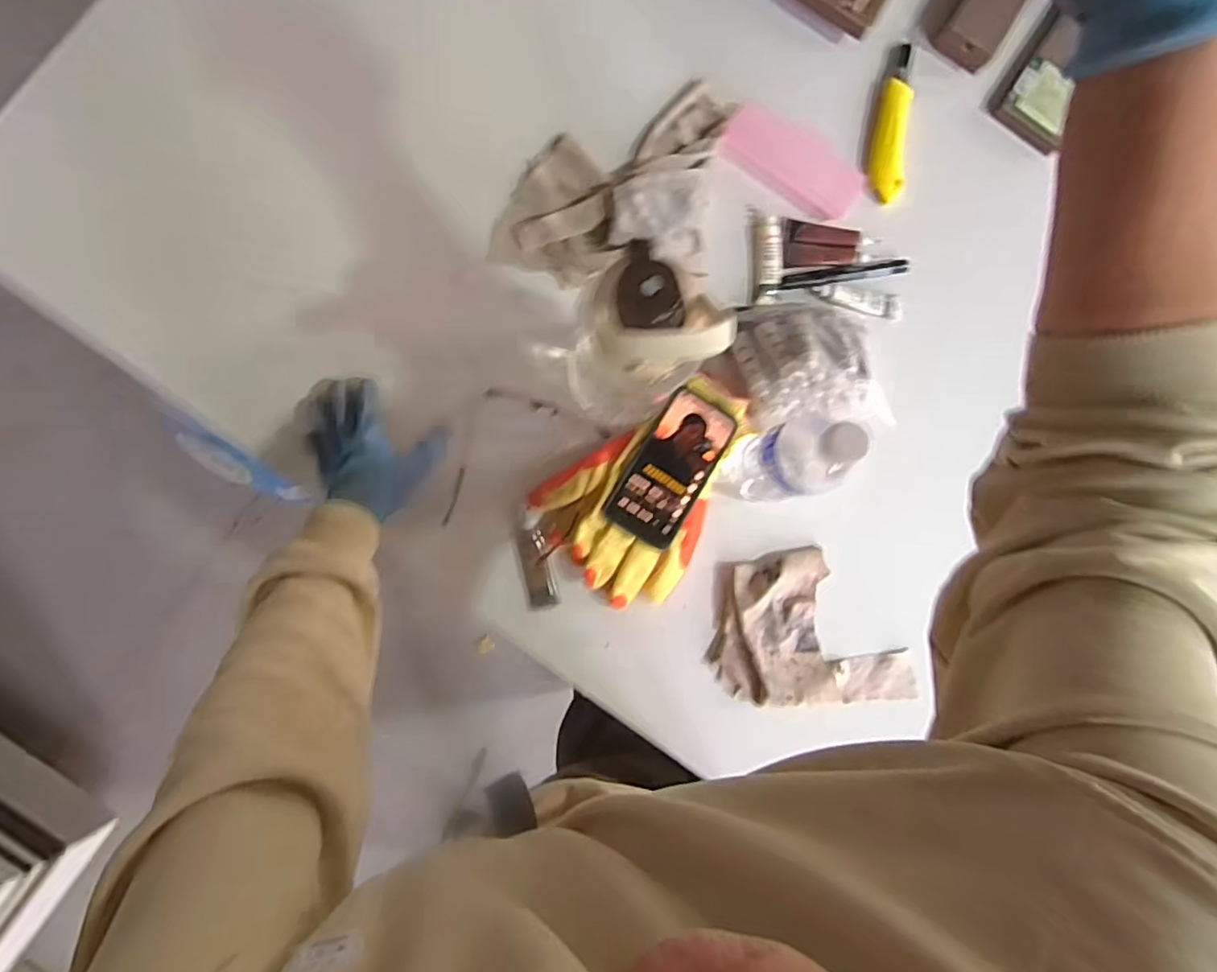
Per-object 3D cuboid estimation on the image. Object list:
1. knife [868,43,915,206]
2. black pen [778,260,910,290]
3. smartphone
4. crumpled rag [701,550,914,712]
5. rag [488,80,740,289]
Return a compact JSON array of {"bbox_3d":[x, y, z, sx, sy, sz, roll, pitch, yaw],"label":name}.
[{"bbox_3d":[0.316,-0.401,0.682,0.032,0.021,0.179,12,87,-4],"label":"knife"},{"bbox_3d":[0.252,-0.227,0.662,0.136,0.008,0.018,-9,88,-5],"label":"black pen"},{"bbox_3d":[0.064,-0.020,0.620,0.077,0.015,0.156,31,77,-3],"label":"smartphone"},{"bbox_3d":[0.219,0.148,0.646,0.207,0.024,0.155,4,87,-4],"label":"crumpled rag"},{"bbox_3d":[0.017,-0.297,0.642,0.286,0.044,0.183,-24,90,-5],"label":"rag"}]

